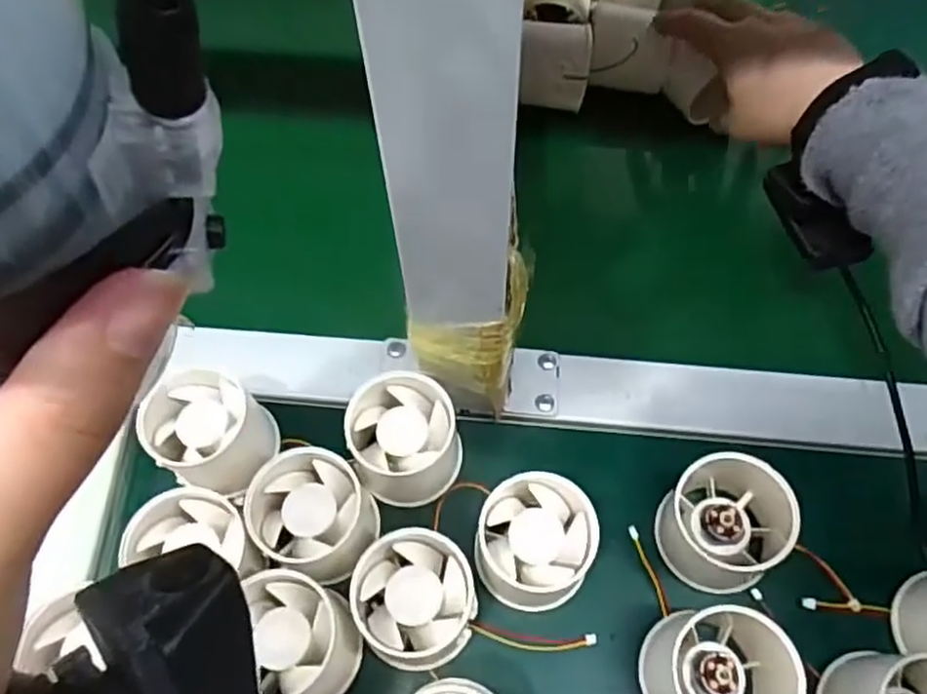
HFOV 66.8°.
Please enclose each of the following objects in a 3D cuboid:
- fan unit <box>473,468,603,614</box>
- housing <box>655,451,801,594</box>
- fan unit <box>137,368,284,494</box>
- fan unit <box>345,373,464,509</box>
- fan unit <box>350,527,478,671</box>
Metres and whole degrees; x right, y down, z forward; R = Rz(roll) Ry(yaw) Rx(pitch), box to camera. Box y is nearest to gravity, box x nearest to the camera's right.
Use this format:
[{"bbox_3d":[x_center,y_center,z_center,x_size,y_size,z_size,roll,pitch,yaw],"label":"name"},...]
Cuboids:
[{"bbox_3d":[0.033,0.091,0.328,0.051,0.044,0.053,10,64,6],"label":"fan unit"},{"bbox_3d":[0.124,0.078,0.325,0.056,0.053,0.056,0,63,1],"label":"housing"},{"bbox_3d":[-0.126,0.043,0.350,0.055,0.041,0.050,0,63,1],"label":"fan unit"},{"bbox_3d":[-0.028,0.047,0.351,0.051,0.046,0.054,-4,63,-1],"label":"fan unit"},{"bbox_3d":[-0.021,0.114,0.315,0.050,0.050,0.053,2,63,2],"label":"fan unit"}]

